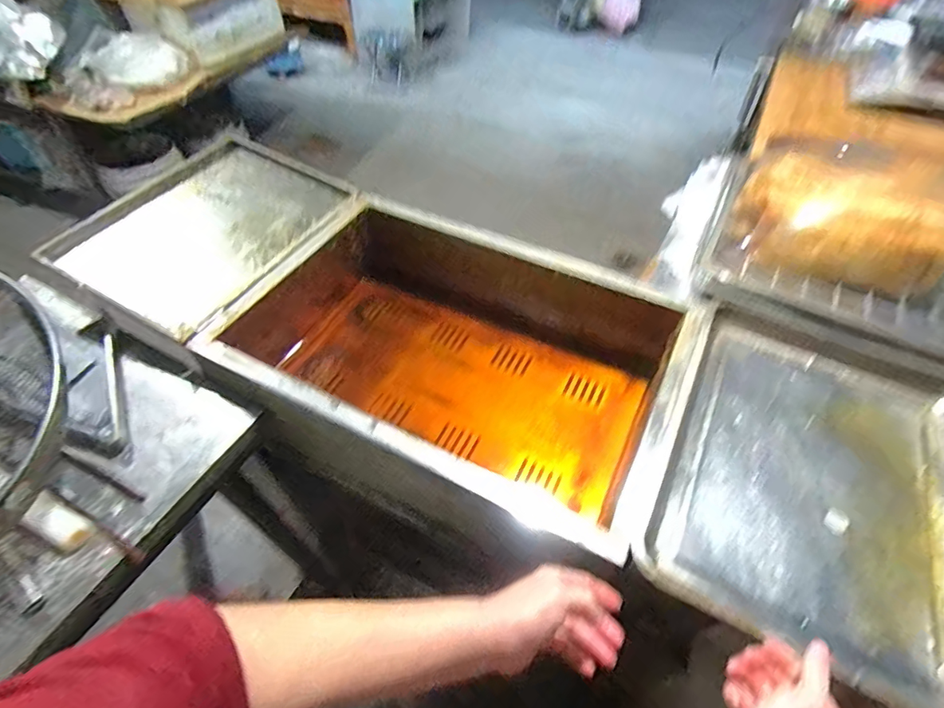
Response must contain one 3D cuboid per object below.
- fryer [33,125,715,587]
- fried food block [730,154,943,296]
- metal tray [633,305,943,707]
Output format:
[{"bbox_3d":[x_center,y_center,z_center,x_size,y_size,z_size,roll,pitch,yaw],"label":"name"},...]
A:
[{"bbox_3d":[-0.137,-0.031,0.804,0.922,0.283,0.417,23,54,17],"label":"fryer"},{"bbox_3d":[0.581,-0.217,0.783,0.277,0.116,0.194,14,52,10],"label":"fried food block"},{"bbox_3d":[0.404,0.136,0.560,0.323,0.041,0.428,24,54,18],"label":"metal tray"}]

